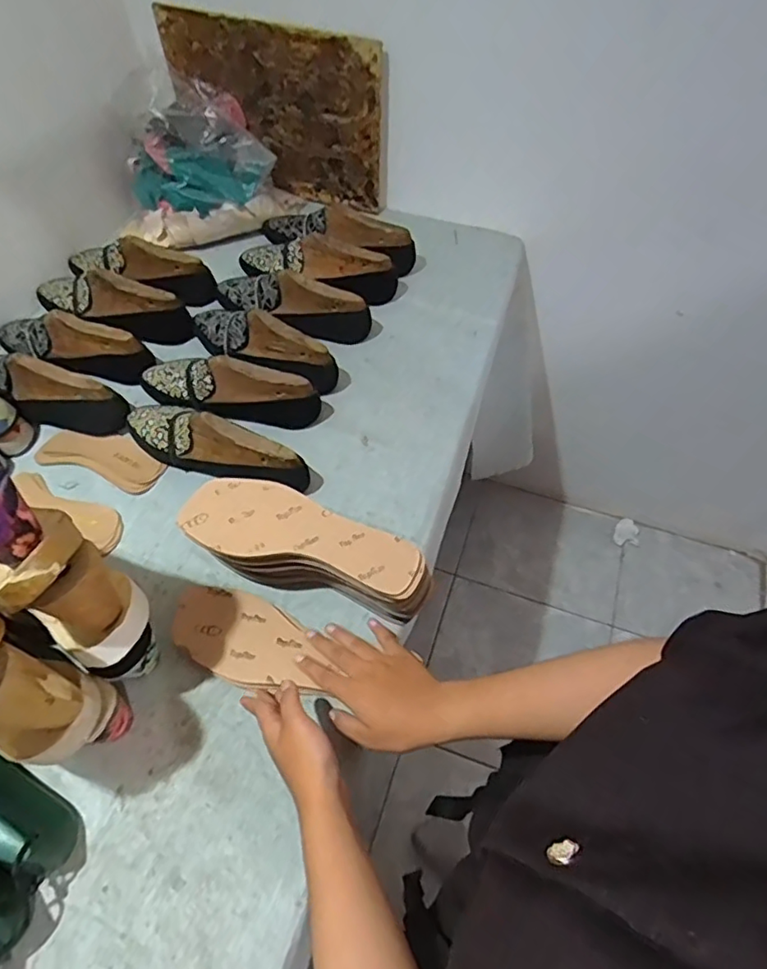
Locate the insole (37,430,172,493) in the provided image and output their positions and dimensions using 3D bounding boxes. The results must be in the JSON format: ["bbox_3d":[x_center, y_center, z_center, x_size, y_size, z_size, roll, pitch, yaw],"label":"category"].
[{"bbox_3d":[-0.361,-0.037,0.733,0.159,0.015,0.071,15,59,10],"label":"insole"}]

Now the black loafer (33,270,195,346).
[{"bbox_3d":[-0.406,-0.261,0.836,0.246,0.093,0.069,19,60,12],"label":"black loafer"}]

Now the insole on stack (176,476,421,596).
[{"bbox_3d":[-0.084,0.046,0.566,0.240,0.010,0.081,15,59,10],"label":"insole on stack"}]

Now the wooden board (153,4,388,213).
[{"bbox_3d":[-0.168,-0.606,0.926,0.356,0.262,0.023,17,63,10],"label":"wooden board"}]

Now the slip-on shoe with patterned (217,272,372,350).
[{"bbox_3d":[-0.141,-0.263,0.840,0.240,0.092,0.056,20,60,12],"label":"slip-on shoe with patterned"}]

